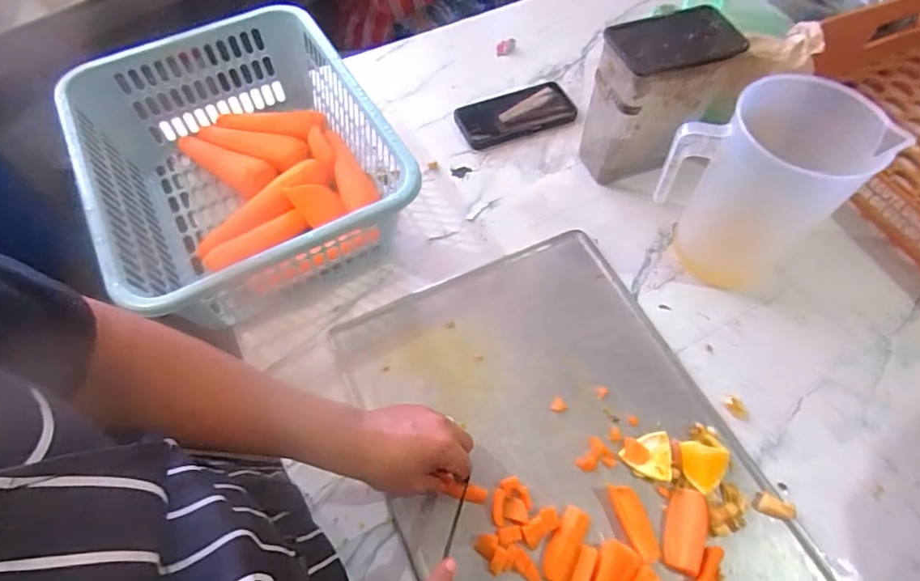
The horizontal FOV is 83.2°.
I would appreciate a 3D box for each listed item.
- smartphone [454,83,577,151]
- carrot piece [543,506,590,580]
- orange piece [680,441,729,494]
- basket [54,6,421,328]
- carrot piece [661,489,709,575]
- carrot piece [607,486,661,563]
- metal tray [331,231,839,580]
[{"bbox_3d":[0.080,-0.253,0.745,0.164,0.016,0.075,-18,61,-9],"label":"smartphone"},{"bbox_3d":[0.092,0.225,0.457,0.025,0.009,0.065,26,63,16],"label":"carrot piece"},{"bbox_3d":[0.229,0.167,0.486,0.042,0.009,0.043,13,61,9],"label":"orange piece"},{"bbox_3d":[-0.255,-0.150,0.622,0.300,0.137,0.391,-25,62,-13],"label":"basket"},{"bbox_3d":[0.202,0.215,0.467,0.033,0.017,0.070,16,61,11],"label":"carrot piece"},{"bbox_3d":[0.157,0.208,0.466,0.025,0.014,0.066,-15,60,-8],"label":"carrot piece"},{"bbox_3d":[0.095,0.161,0.505,0.318,0.017,0.449,-21,61,-10],"label":"metal tray"}]

